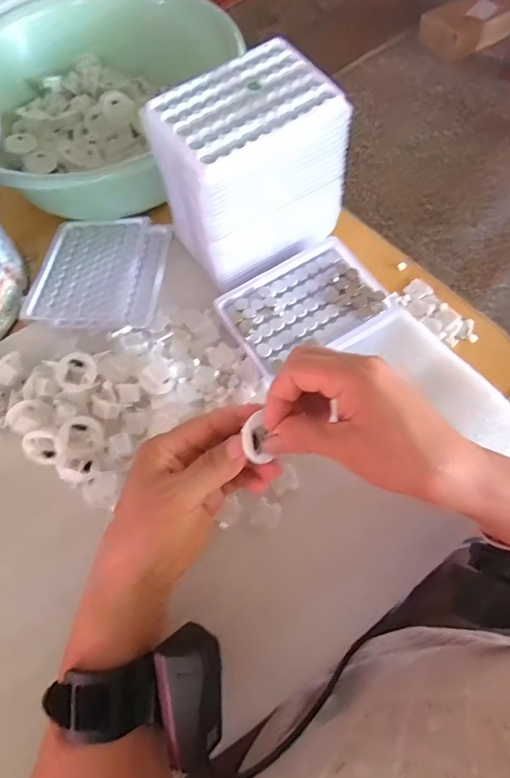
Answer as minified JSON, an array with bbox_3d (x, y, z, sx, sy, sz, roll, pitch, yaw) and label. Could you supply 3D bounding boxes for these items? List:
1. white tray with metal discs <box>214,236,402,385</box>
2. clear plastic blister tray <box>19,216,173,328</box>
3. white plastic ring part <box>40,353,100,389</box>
[{"bbox_3d":[0.042,-0.072,0.400,0.128,0.013,0.094,-30,68,-10],"label":"white tray with metal discs"},{"bbox_3d":[-0.150,-0.114,0.450,0.126,0.015,0.128,2,66,4],"label":"clear plastic blister tray"},{"bbox_3d":[-0.149,-0.014,0.379,0.040,0.009,0.031,-15,66,-3],"label":"white plastic ring part"}]

